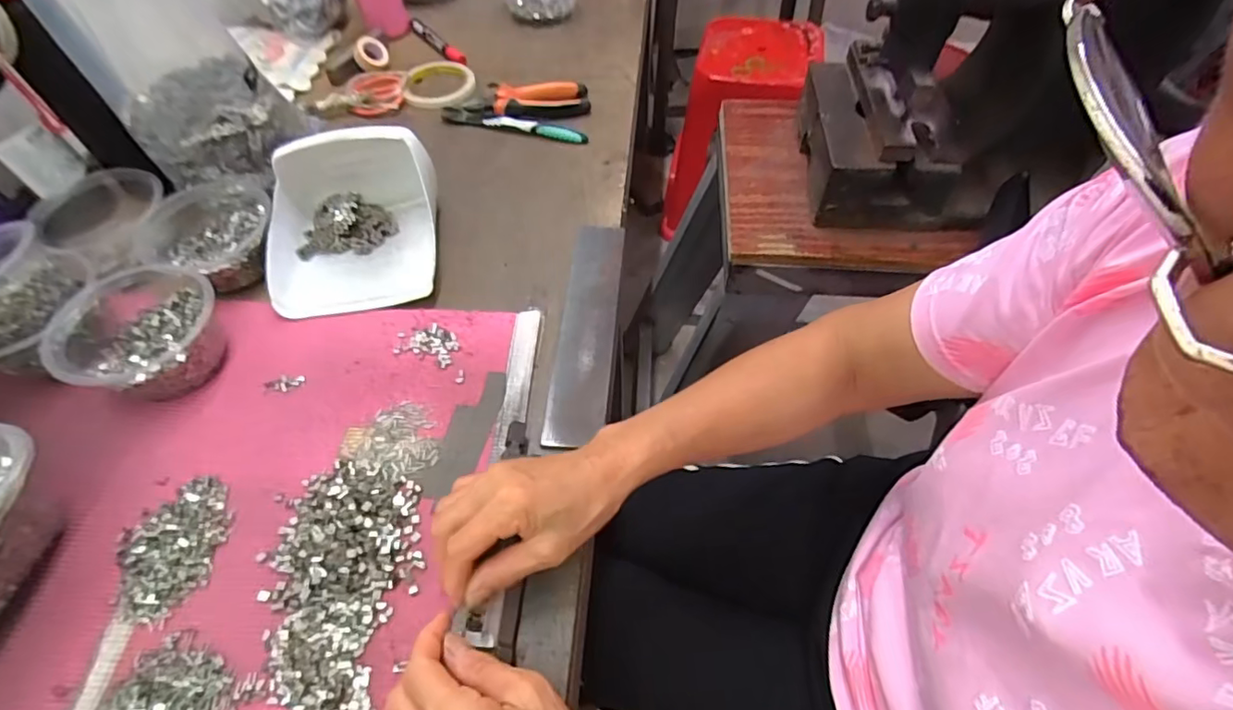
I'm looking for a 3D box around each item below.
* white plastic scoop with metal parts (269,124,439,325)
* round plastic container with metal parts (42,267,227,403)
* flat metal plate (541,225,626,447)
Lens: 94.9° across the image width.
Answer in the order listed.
[{"bbox_3d":[-0.256,-0.137,0.535,0.152,0.084,0.178,-7,55,-6],"label":"white plastic scoop with metal parts"},{"bbox_3d":[-0.384,-0.016,0.464,0.112,0.057,0.110,1,55,-1],"label":"round plastic container with metal parts"},{"bbox_3d":[-0.025,-0.031,0.510,0.049,0.008,0.240,4,55,2],"label":"flat metal plate"}]

